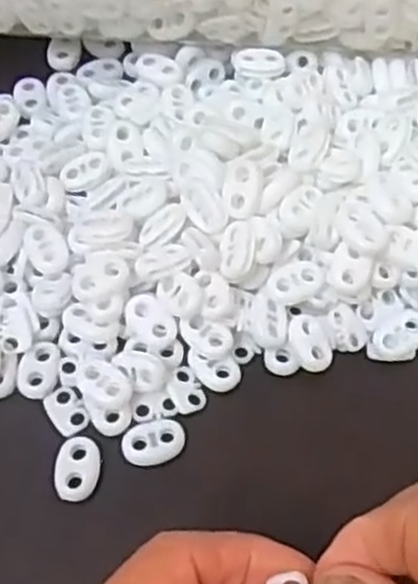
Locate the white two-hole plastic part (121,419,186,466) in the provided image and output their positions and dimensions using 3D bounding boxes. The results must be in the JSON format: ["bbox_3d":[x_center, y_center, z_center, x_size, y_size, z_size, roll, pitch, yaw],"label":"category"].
[{"bbox_3d":[-0.020,0.054,0.284,0.023,0.004,0.016,-11,65,-6],"label":"white two-hole plastic part"}]

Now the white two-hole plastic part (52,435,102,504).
[{"bbox_3d":[-0.046,0.062,0.277,0.015,0.004,0.023,8,65,3],"label":"white two-hole plastic part"}]

